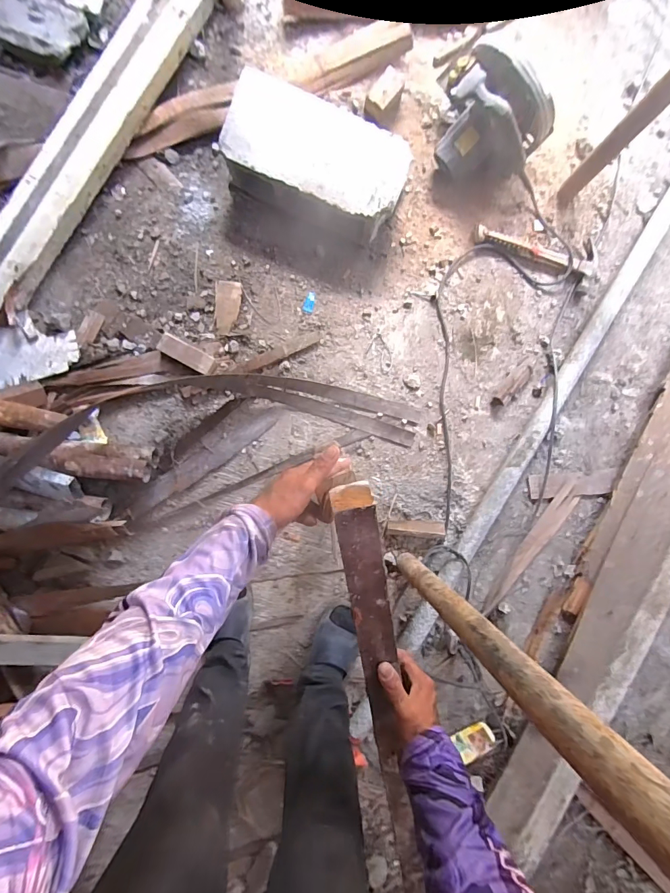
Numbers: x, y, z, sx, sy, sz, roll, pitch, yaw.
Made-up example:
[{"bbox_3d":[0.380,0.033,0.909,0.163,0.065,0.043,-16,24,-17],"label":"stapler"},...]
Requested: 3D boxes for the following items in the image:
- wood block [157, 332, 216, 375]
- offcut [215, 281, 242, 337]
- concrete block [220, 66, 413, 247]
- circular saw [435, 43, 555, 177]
[{"bbox_3d":[-0.341,-0.212,0.934,0.124,0.052,0.046,28,87,-3],"label":"wood block"},{"bbox_3d":[-0.257,-0.333,0.970,0.058,0.012,0.129,2,88,-4],"label":"offcut"},{"bbox_3d":[-0.048,-0.641,0.933,0.401,0.128,0.231,27,87,-3],"label":"concrete block"},{"bbox_3d":[0.339,-0.751,0.929,0.270,0.179,0.198,43,86,-2],"label":"circular saw"}]

